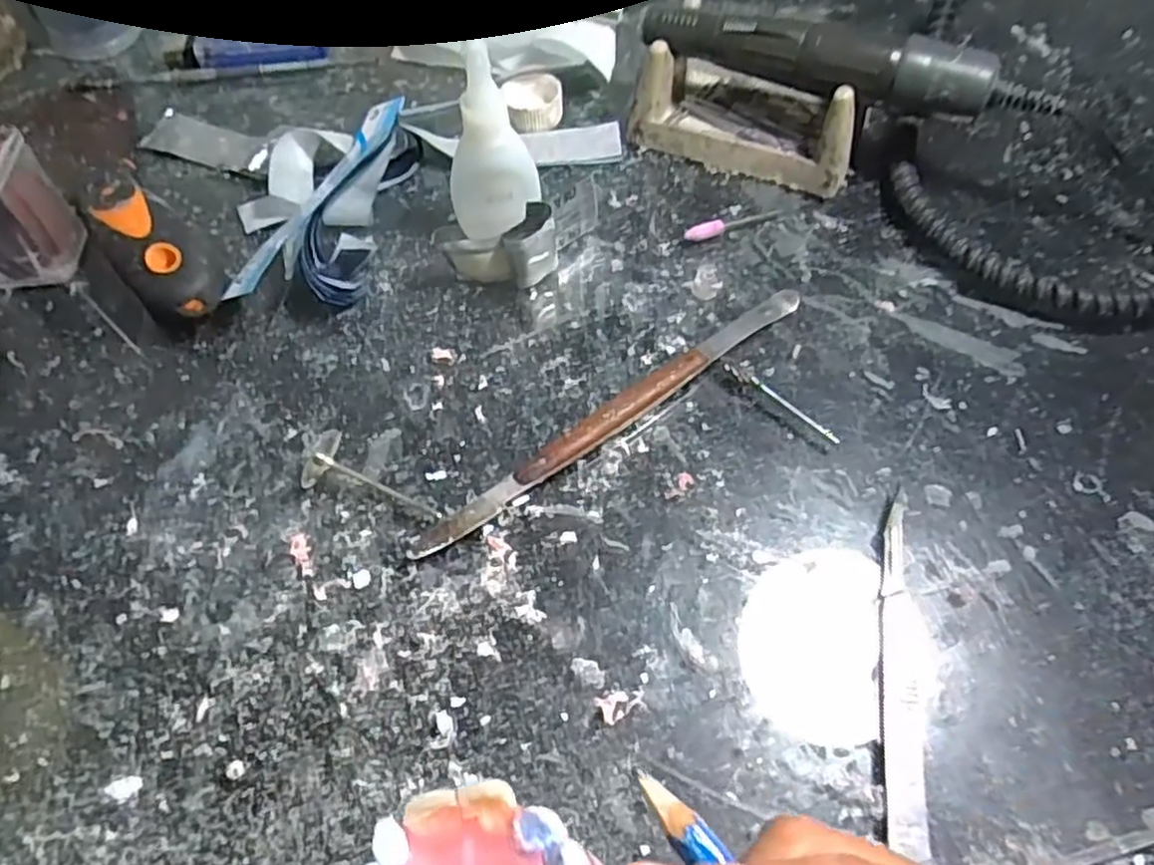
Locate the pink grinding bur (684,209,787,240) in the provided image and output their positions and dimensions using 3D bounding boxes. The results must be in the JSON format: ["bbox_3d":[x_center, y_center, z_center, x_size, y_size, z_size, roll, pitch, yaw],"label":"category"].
[{"bbox_3d":[0.069,-0.090,0.310,0.050,0.007,0.007,-21,61,-12],"label":"pink grinding bur"}]

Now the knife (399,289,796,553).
[{"bbox_3d":[0.016,-0.008,0.260,0.172,0.009,0.011,-34,65,-18],"label":"knife"}]

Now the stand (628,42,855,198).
[{"bbox_3d":[0.082,-0.153,0.327,0.095,0.042,0.061,21,62,13],"label":"stand"}]

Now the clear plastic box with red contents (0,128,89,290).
[{"bbox_3d":[-0.226,-0.088,0.287,0.032,0.053,0.034,-5,59,-3],"label":"clear plastic box with red contents"}]

